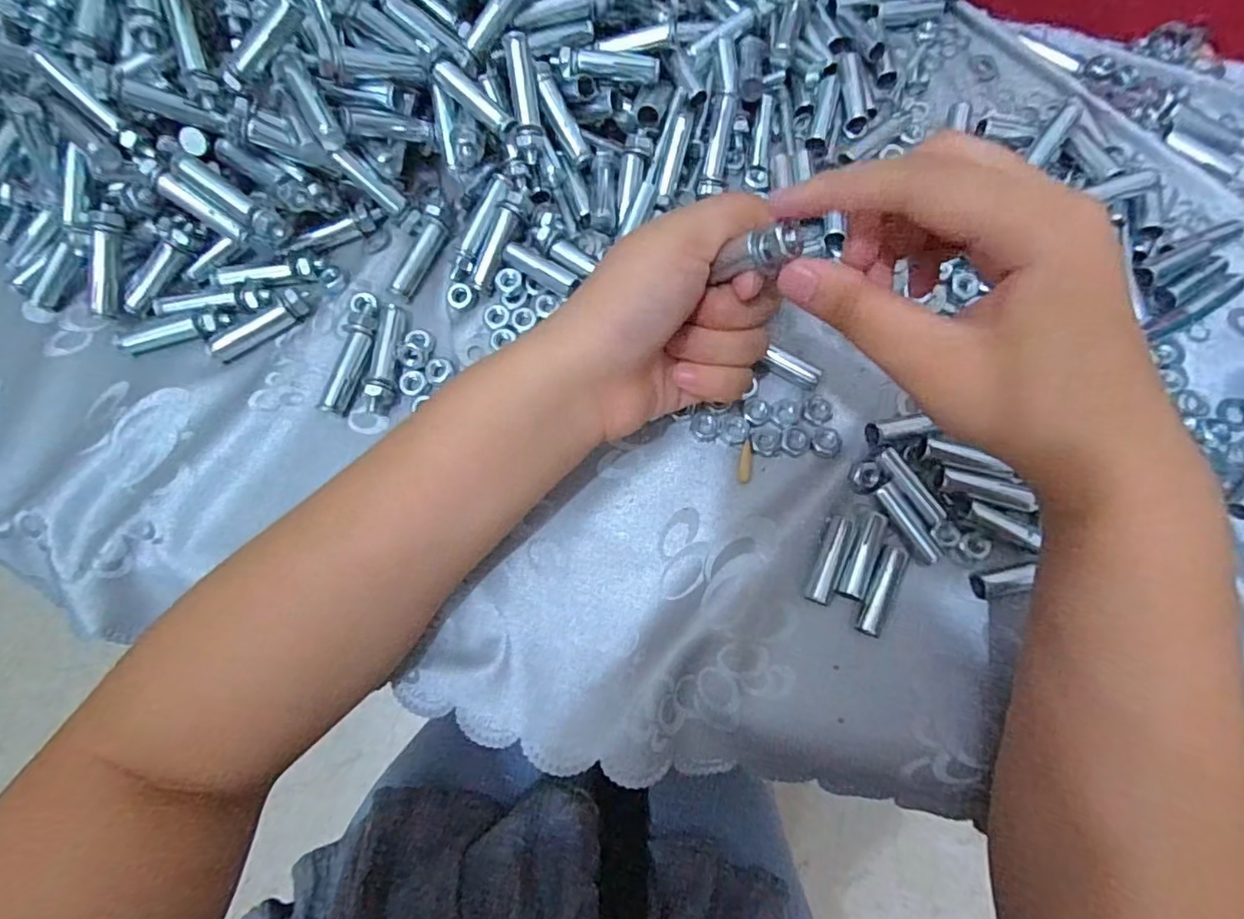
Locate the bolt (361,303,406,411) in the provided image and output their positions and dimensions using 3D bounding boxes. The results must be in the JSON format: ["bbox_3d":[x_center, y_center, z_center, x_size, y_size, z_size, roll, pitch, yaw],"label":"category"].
[{"bbox_3d":[-0.114,-0.050,0.283,0.013,0.010,0.055,1,75,1],"label":"bolt"}]

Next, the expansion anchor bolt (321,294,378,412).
[{"bbox_3d":[-0.129,-0.052,0.284,0.015,0.010,0.062,8,75,3],"label":"expansion anchor bolt"}]

